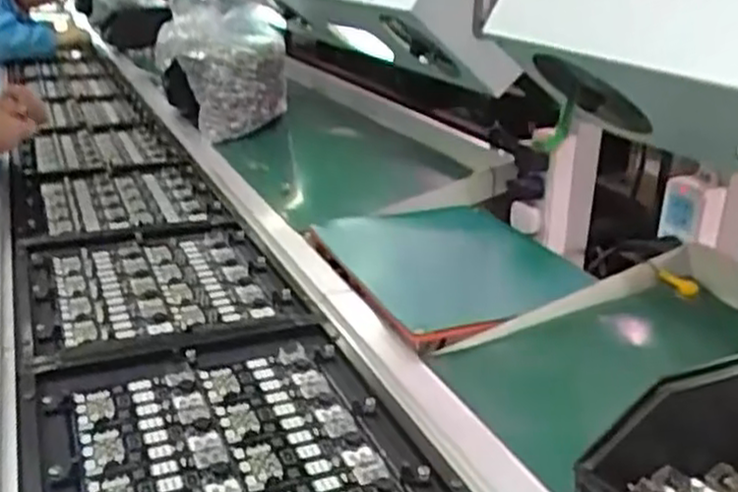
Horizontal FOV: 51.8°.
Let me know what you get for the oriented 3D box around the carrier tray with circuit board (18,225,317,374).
[{"bbox_3d":[-0.227,0.034,0.802,0.256,0.016,0.297,-10,25,-22],"label":"carrier tray with circuit board"}]

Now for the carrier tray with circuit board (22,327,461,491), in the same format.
[{"bbox_3d":[-0.106,0.143,0.550,0.260,0.012,0.288,-10,25,-21],"label":"carrier tray with circuit board"}]

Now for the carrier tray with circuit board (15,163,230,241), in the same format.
[{"bbox_3d":[-0.351,-0.068,1.064,0.250,0.025,0.273,-9,24,-21],"label":"carrier tray with circuit board"}]

